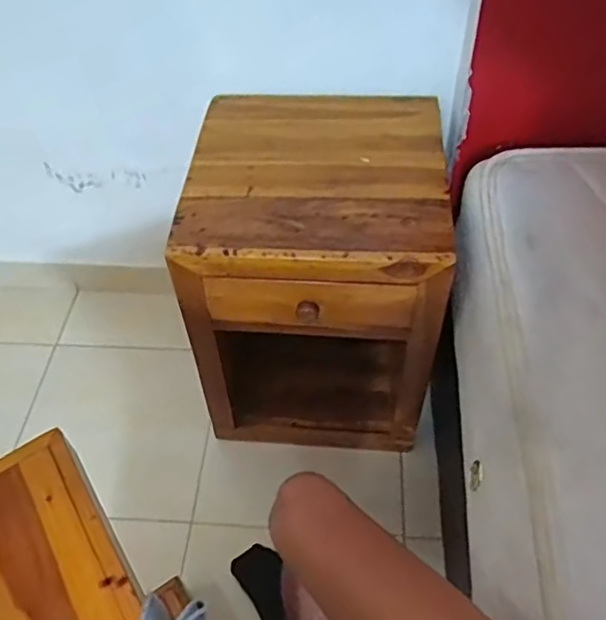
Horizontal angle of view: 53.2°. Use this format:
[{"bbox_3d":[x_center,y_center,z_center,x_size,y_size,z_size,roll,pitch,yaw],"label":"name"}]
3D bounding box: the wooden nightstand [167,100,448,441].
[{"bbox_3d":[0.028,-0.056,1.165,0.398,0.556,0.431,2,50,4],"label":"wooden nightstand"}]

